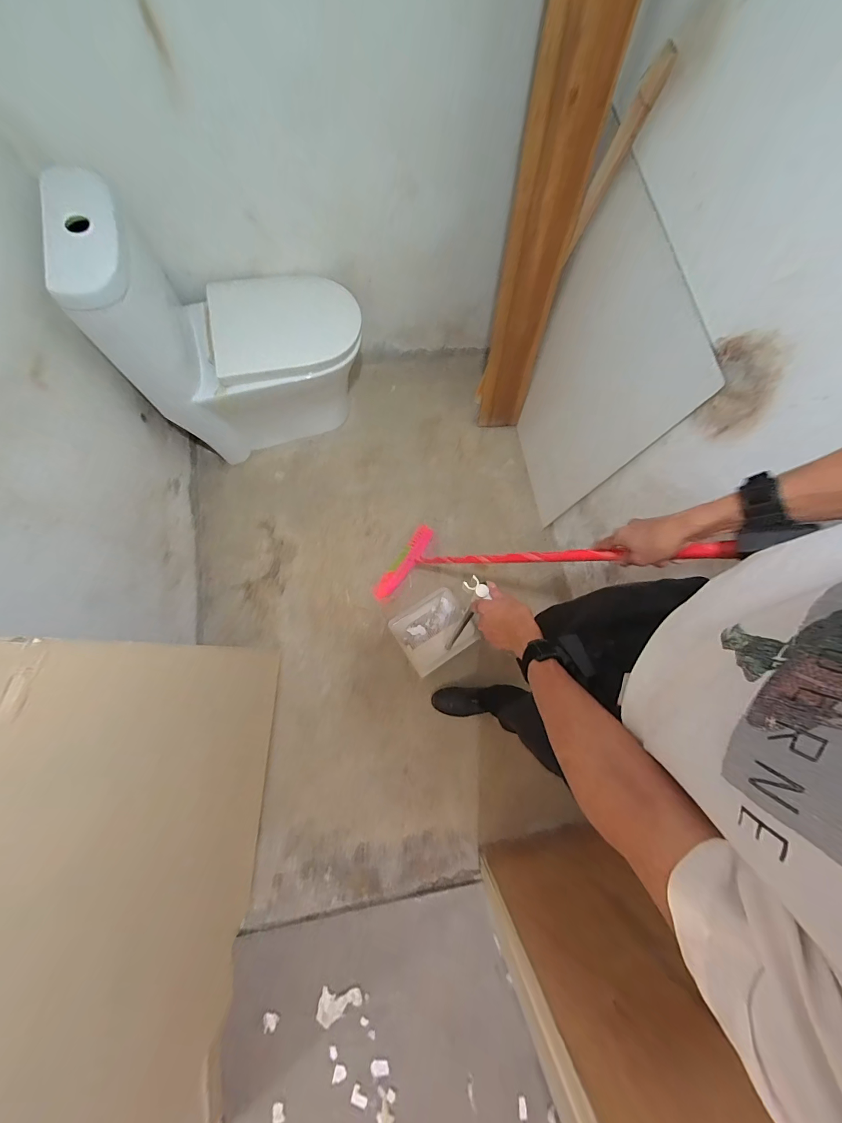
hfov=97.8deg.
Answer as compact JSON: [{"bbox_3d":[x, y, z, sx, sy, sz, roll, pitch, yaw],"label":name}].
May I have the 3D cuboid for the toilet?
[{"bbox_3d":[-0.530,-0.715,1.155,0.640,0.756,0.380,-13,75,-4],"label":"toilet"}]

